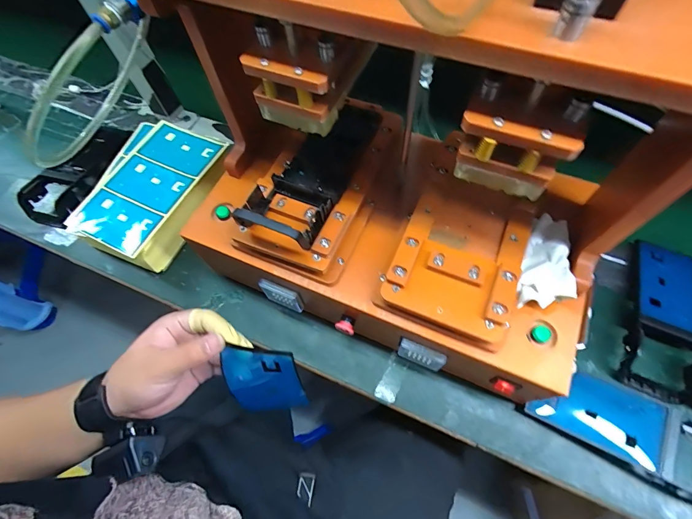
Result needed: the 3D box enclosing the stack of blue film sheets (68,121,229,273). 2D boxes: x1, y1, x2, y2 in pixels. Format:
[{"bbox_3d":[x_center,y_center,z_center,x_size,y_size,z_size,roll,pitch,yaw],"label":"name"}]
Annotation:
[{"bbox_3d":[-0.291,-0.103,0.563,0.182,0.068,0.225,21,66,14],"label":"stack of blue film sheets"}]

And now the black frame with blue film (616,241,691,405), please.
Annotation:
[{"bbox_3d":[0.407,0.075,0.451,0.096,0.038,0.194,17,65,12],"label":"black frame with blue film"}]

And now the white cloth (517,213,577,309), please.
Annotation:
[{"bbox_3d":[0.208,-0.001,0.370,0.051,0.019,0.101,10,64,9],"label":"white cloth"}]

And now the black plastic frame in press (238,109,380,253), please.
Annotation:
[{"bbox_3d":[-0.036,-0.112,0.396,0.085,0.046,0.212,21,66,14],"label":"black plastic frame in press"}]

